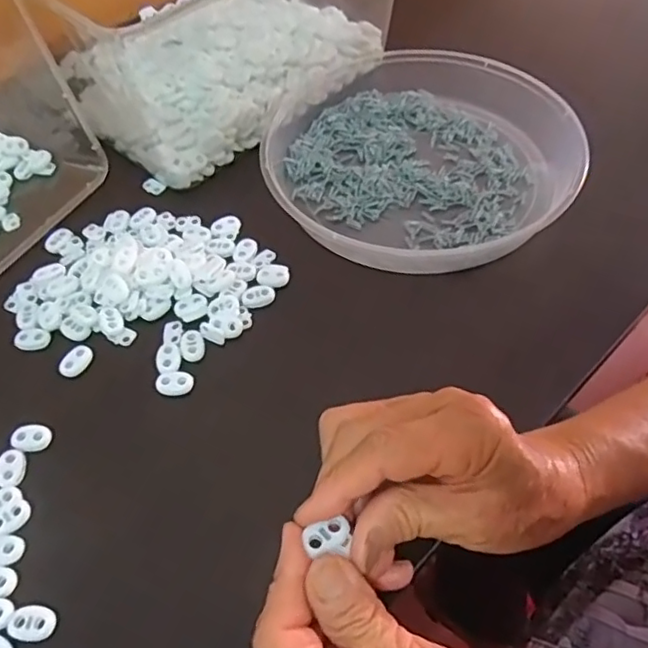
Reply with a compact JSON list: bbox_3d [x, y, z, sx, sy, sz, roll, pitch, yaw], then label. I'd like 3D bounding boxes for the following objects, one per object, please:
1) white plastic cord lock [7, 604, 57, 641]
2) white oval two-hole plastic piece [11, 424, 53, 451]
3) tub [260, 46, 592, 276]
[{"bbox_3d":[-0.143,0.145,0.295,0.023,0.004,0.016,5,54,8],"label":"white plastic cord lock"},{"bbox_3d":[-0.171,0.067,0.355,0.022,0.004,0.017,-2,53,3],"label":"white oval two-hole plastic piece"},{"bbox_3d":[0.065,-0.137,0.468,0.226,0.035,0.241,-2,53,3],"label":"tub"}]

